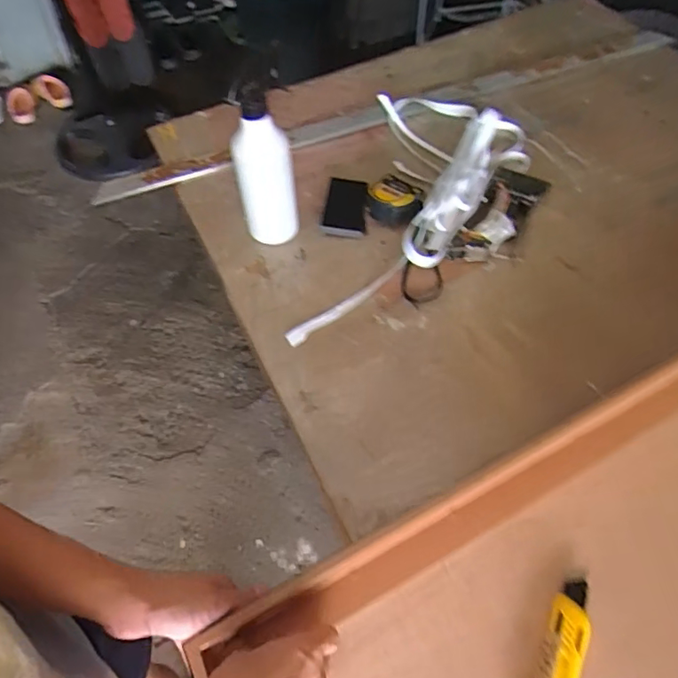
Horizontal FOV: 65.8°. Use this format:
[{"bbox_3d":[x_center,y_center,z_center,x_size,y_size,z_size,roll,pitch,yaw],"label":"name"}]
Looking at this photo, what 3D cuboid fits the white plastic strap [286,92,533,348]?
[{"bbox_3d":[0.120,-0.178,0.713,0.233,0.034,0.464,12,58,9],"label":"white plastic strap"}]

